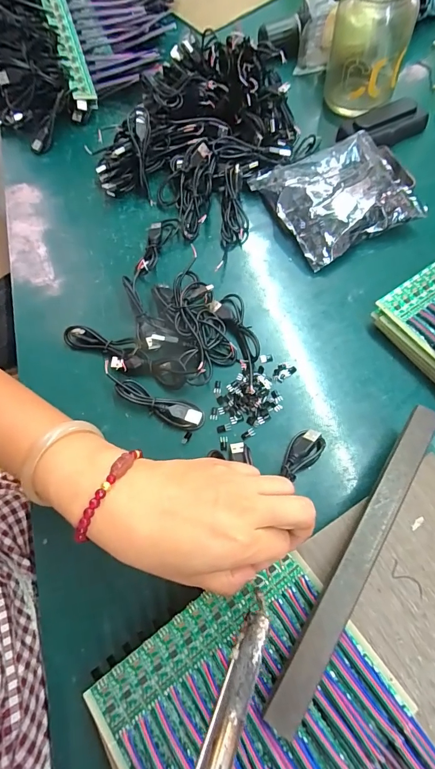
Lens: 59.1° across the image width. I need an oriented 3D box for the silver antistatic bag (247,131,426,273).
[{"bbox_3d":[0.136,-0.216,0.432,0.149,0.043,0.145,-25,68,-7],"label":"silver antistatic bag"}]

